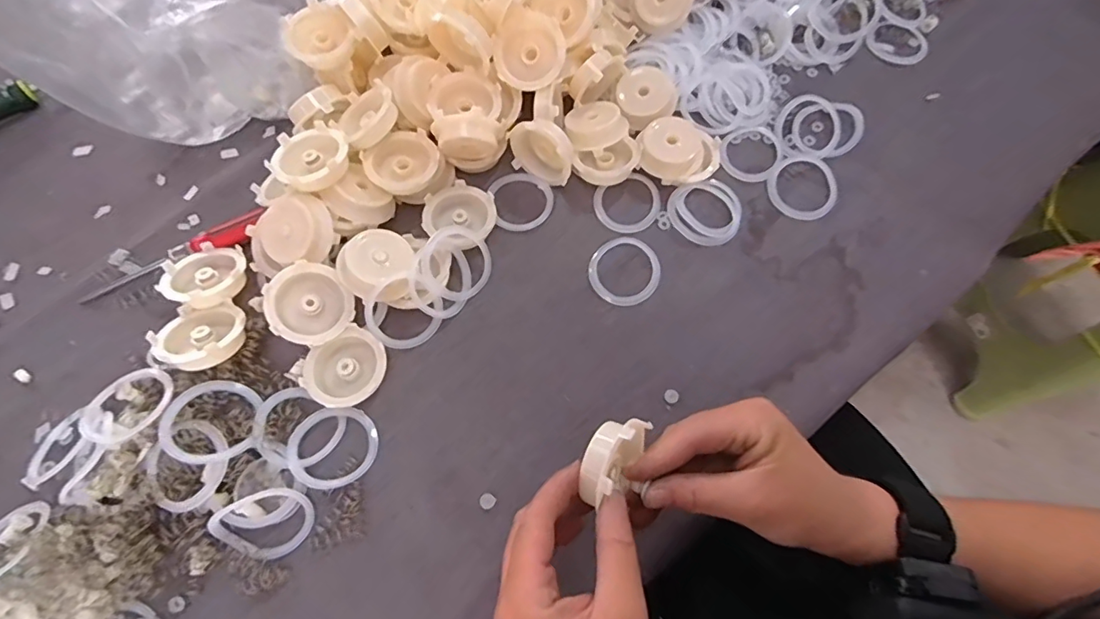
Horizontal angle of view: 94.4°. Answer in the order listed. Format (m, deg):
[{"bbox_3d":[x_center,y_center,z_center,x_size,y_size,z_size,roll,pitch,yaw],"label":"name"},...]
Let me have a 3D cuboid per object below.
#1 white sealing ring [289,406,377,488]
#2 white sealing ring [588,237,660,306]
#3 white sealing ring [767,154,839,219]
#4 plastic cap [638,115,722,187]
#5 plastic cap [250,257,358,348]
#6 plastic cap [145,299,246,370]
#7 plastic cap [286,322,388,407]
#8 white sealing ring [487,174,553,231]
[{"bbox_3d":[-0.140,0.087,0.327,0.054,0.011,0.052,0,68,1],"label":"white sealing ring"},{"bbox_3d":[0.056,-0.029,0.378,0.053,0.004,0.051,0,68,1],"label":"white sealing ring"},{"bbox_3d":[0.202,-0.098,0.403,0.054,0.006,0.053,0,68,1],"label":"white sealing ring"},{"bbox_3d":[0.103,-0.125,0.402,0.064,0.015,0.054,-26,90,-21],"label":"plastic cap"},{"bbox_3d":[-0.164,-0.002,0.345,0.053,0.019,0.053,7,73,-22],"label":"plastic cap"},{"bbox_3d":[-0.230,0.017,0.336,0.052,0.017,0.052,-1,41,1],"label":"plastic cap"},{"bbox_3d":[-0.138,0.040,0.345,0.056,0.016,0.053,0,68,1],"label":"plastic cap"},{"bbox_3d":[-0.021,-0.087,0.404,0.048,0.007,0.051,0,68,1],"label":"white sealing ring"}]

